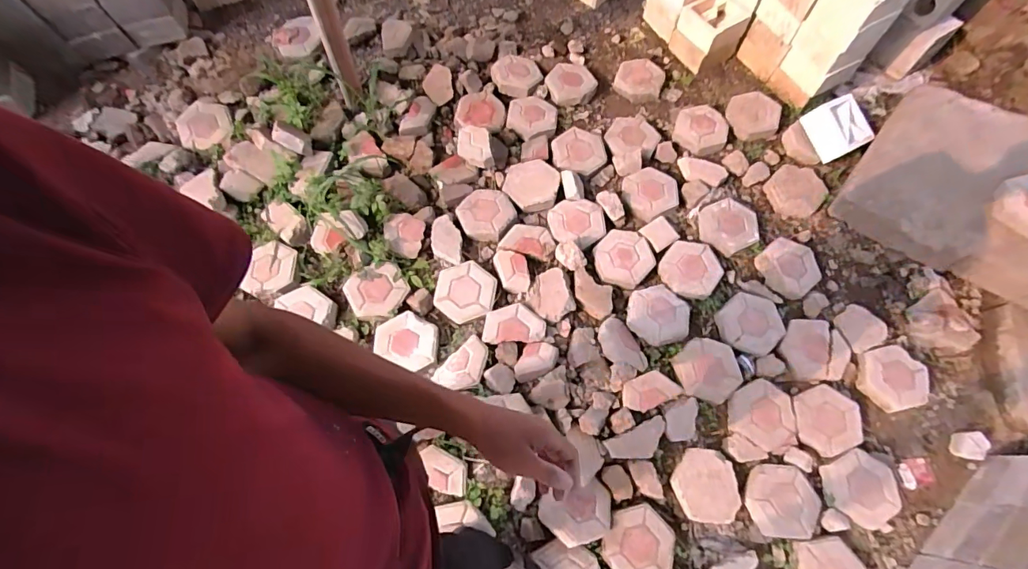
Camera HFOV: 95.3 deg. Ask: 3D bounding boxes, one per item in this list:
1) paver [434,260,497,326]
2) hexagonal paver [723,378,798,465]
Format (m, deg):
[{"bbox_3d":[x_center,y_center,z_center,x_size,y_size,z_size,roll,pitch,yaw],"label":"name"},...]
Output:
[{"bbox_3d":[-0.167,0.019,1.578,0.211,0.043,0.203,35,70,11],"label":"paver"},{"bbox_3d":[0.781,0.431,1.497,0.248,0.047,0.231,-8,68,-6],"label":"hexagonal paver"}]

